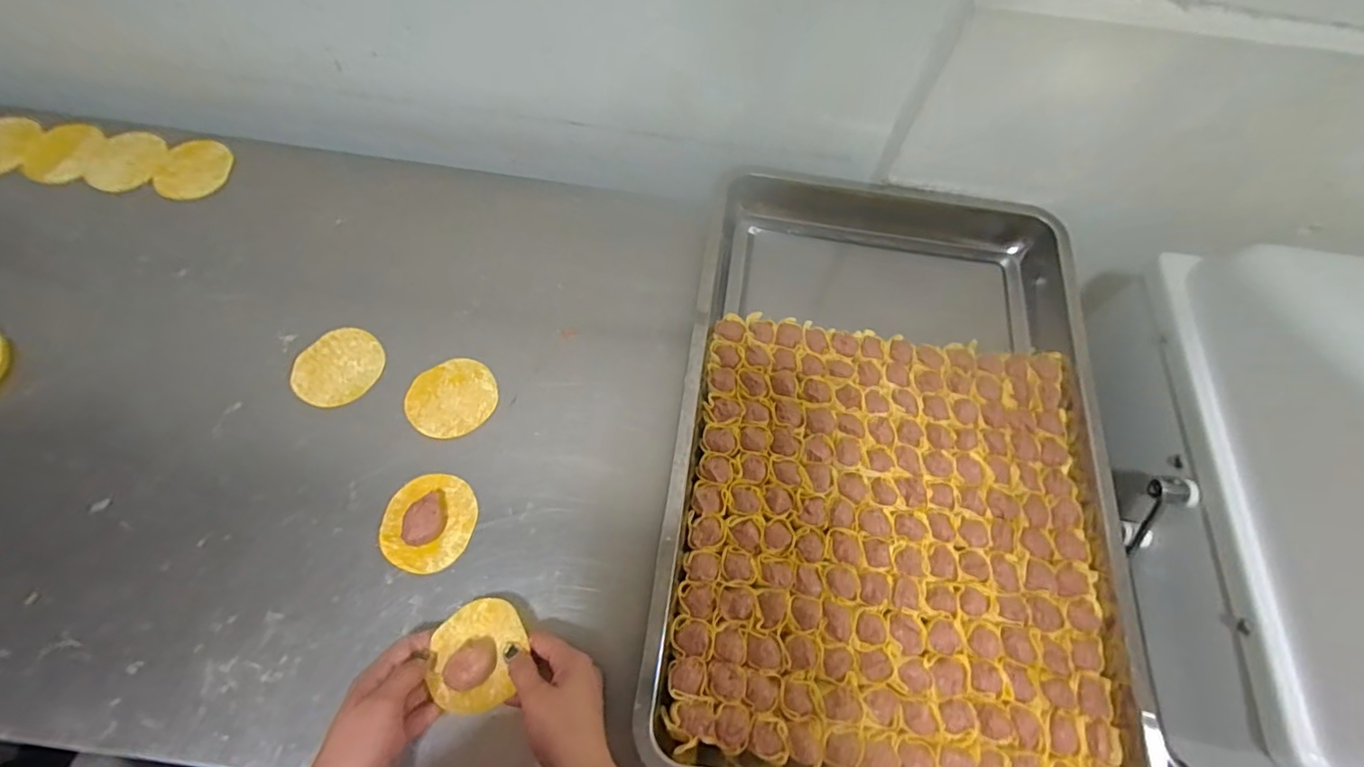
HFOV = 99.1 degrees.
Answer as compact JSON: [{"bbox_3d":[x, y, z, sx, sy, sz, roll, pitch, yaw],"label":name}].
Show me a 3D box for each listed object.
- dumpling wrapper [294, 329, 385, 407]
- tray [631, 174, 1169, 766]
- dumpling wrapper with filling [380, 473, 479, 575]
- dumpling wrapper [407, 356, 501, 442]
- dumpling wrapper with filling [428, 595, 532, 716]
[{"bbox_3d":[-0.340,-0.016,0.577,0.073,0.004,0.084,42,68,8],"label":"dumpling wrapper"},{"bbox_3d":[0.197,0.039,0.552,0.394,0.049,0.614,9,64,0],"label":"tray"},{"bbox_3d":[-0.226,0.119,0.510,0.076,0.026,0.084,16,66,6],"label":"dumpling wrapper with filling"},{"bbox_3d":[-0.224,0.014,0.569,0.083,0.004,0.075,-28,73,-18],"label":"dumpling wrapper"},{"bbox_3d":[-0.159,0.211,0.452,0.065,0.024,0.079,15,66,5],"label":"dumpling wrapper with filling"}]

